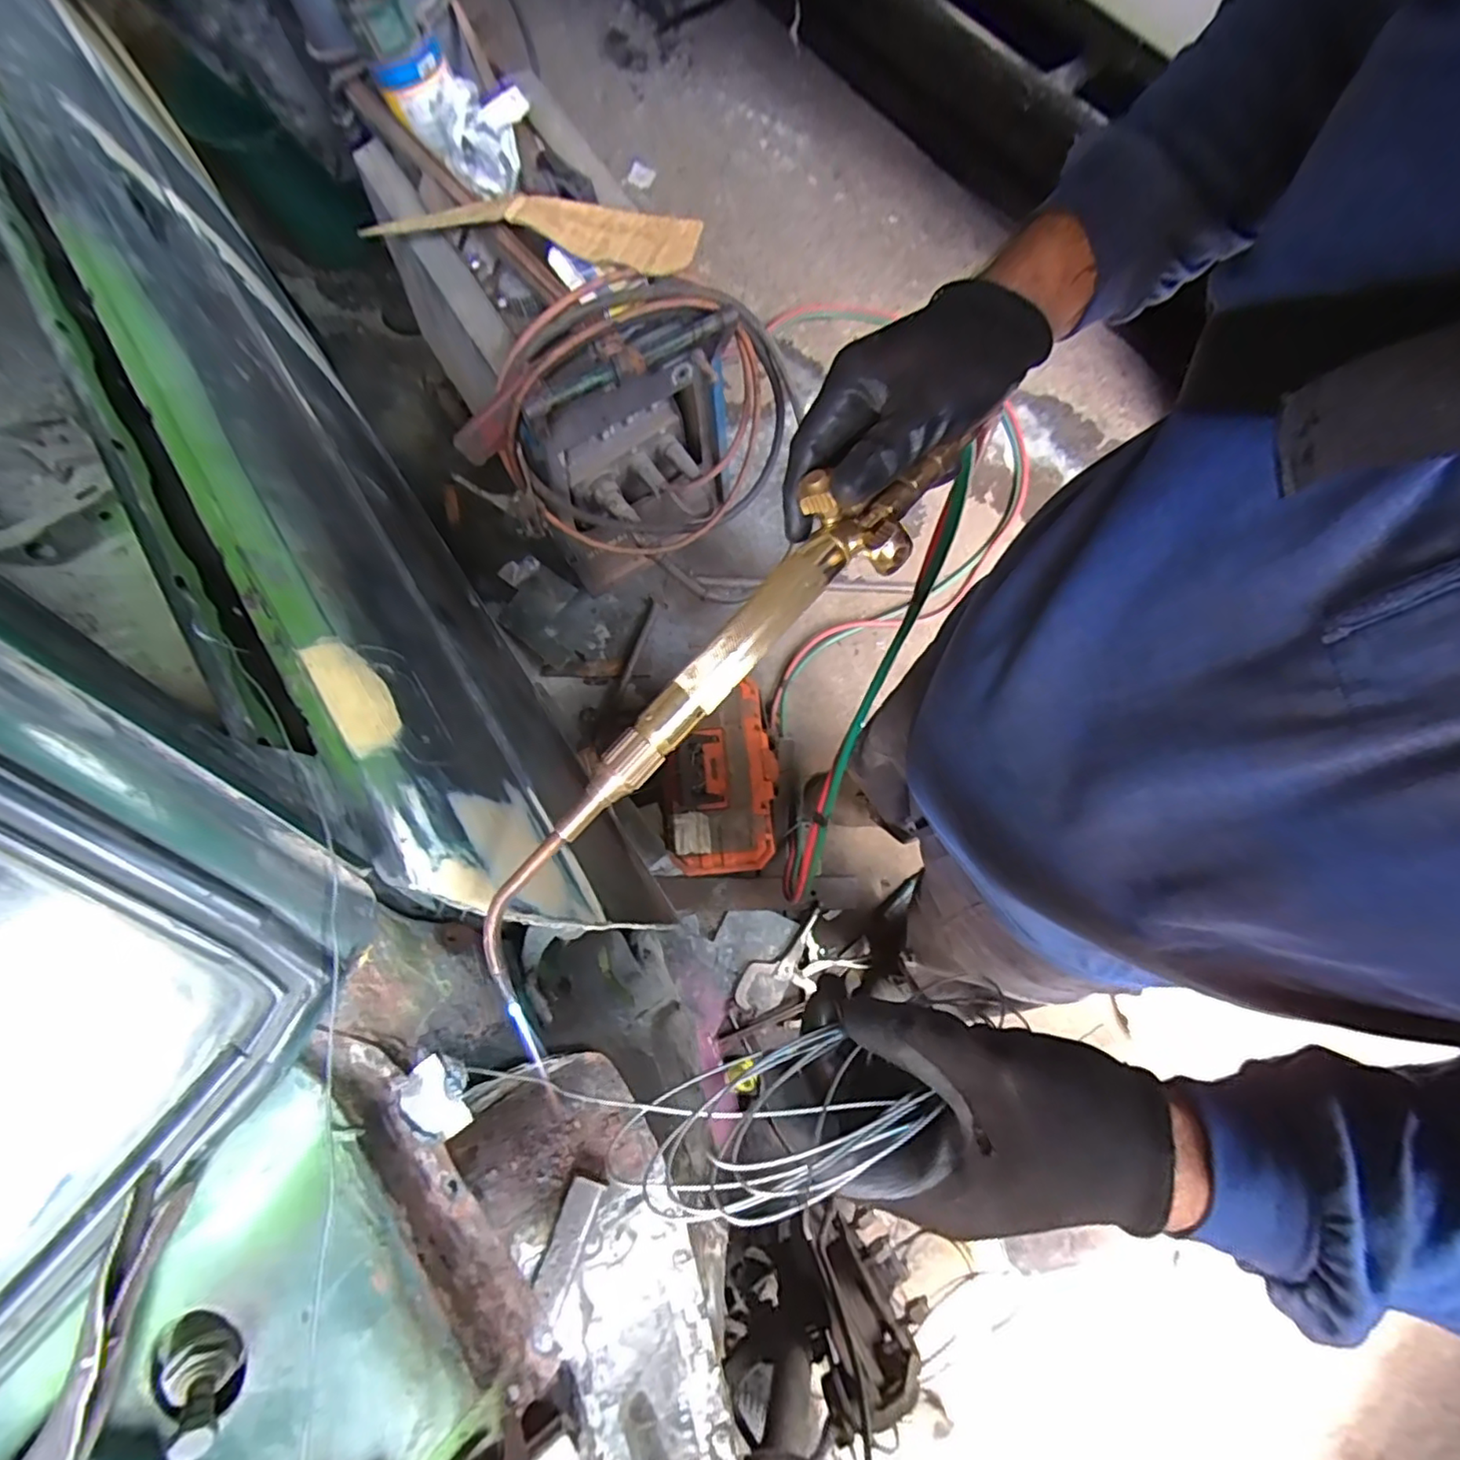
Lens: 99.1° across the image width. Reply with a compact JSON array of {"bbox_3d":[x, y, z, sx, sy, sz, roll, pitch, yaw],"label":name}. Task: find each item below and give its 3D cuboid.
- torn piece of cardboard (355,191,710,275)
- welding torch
[{"bbox_3d":[-0.290,-0.694,0.874,0.495,0.046,0.100,2,78,2],"label":"torn piece of cardboard"},{"bbox_3d":[-0.007,-0.025,0.331,0.060,0.030,0.379,42,84,9],"label":"welding torch"}]

